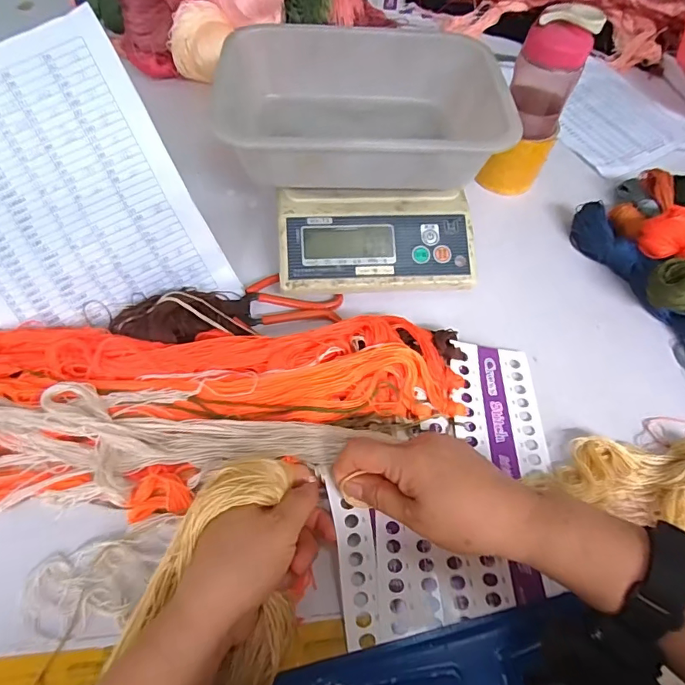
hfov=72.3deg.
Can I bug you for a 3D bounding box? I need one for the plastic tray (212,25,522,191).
[{"bbox_3d":[0.014,-0.230,0.499,0.281,0.105,0.183,0,58,-4],"label":"plastic tray"}]

